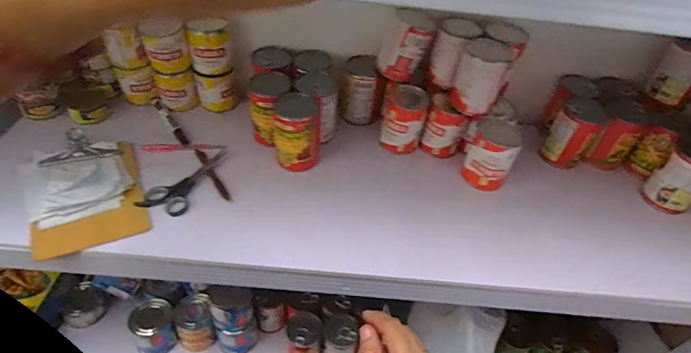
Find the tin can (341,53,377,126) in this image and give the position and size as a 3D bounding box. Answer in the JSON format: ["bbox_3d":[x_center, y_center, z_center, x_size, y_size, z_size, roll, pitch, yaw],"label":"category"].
[{"bbox_3d":[0.031,-0.167,0.780,0.071,0.109,0.075,4,44,-4],"label":"tin can"}]

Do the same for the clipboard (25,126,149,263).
[{"bbox_3d":[-0.387,0.014,0.606,0.139,0.033,0.221,-17,49,-23],"label":"clipboard"}]

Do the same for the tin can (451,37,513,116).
[{"bbox_3d":[0.219,-0.162,0.667,0.074,0.101,0.080,21,46,13],"label":"tin can"}]

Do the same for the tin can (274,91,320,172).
[{"bbox_3d":[-0.080,-0.065,0.682,0.073,0.129,0.068,4,44,-4],"label":"tin can"}]

